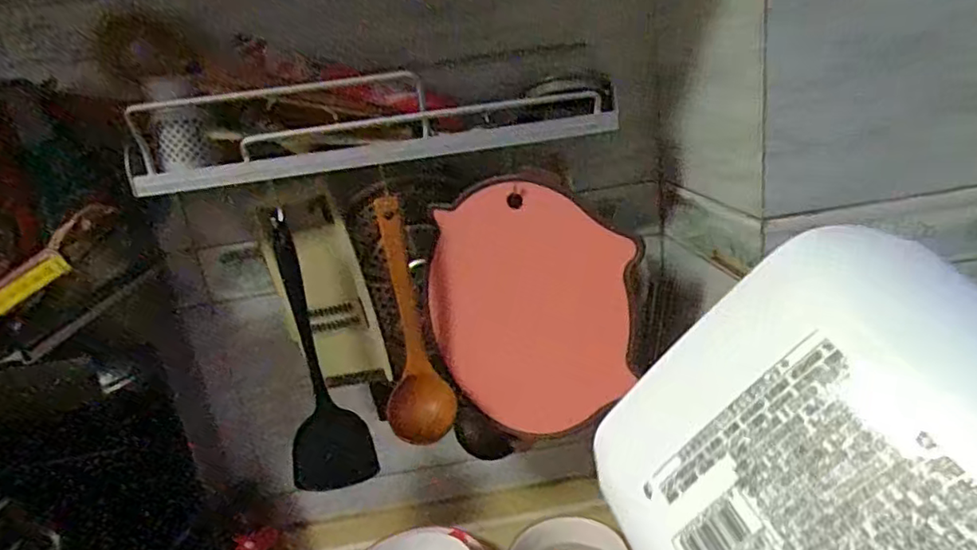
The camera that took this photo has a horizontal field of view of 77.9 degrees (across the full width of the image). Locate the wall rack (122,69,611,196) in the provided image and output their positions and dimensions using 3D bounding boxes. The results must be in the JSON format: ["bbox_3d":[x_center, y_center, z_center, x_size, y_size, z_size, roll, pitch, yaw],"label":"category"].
[{"bbox_3d":[-0.126,-0.169,0.662,0.496,0.091,0.172,-11,19,-9],"label":"wall rack"}]

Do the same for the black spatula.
[{"bbox_3d":[-0.208,0.109,0.709,0.095,0.339,0.052,-14,19,-17],"label":"black spatula"}]

